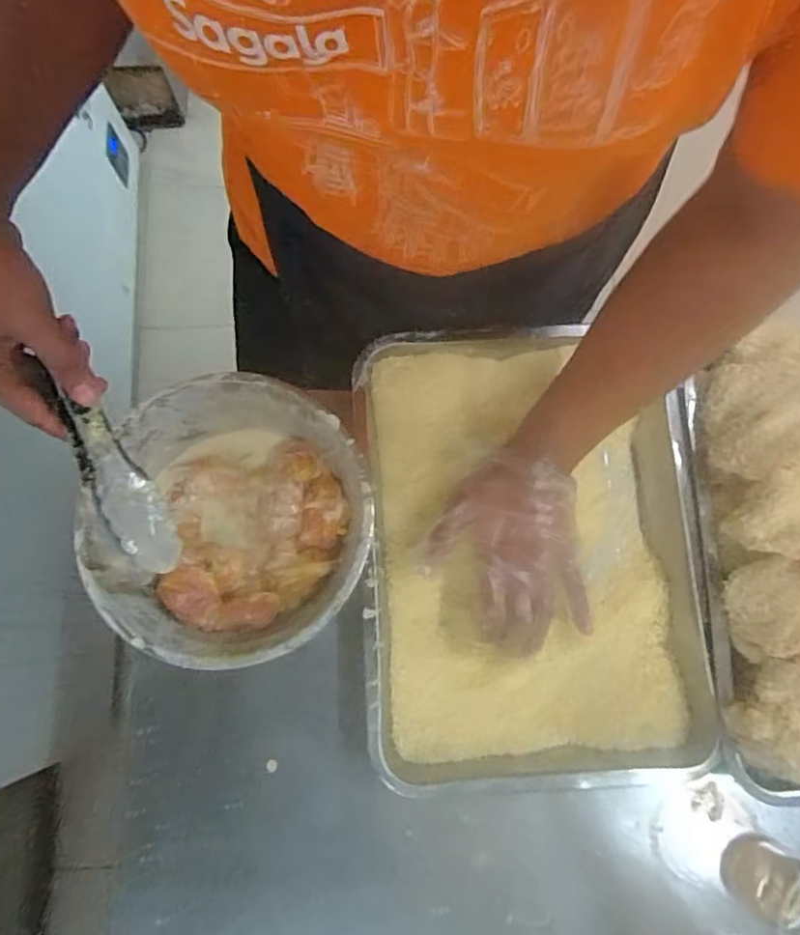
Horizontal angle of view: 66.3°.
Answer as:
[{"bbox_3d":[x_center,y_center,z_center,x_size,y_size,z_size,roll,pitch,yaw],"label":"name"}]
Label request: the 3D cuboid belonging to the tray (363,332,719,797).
[{"bbox_3d":[0.113,0.070,0.533,0.283,0.056,0.381,-3,77,-1],"label":"tray"}]

